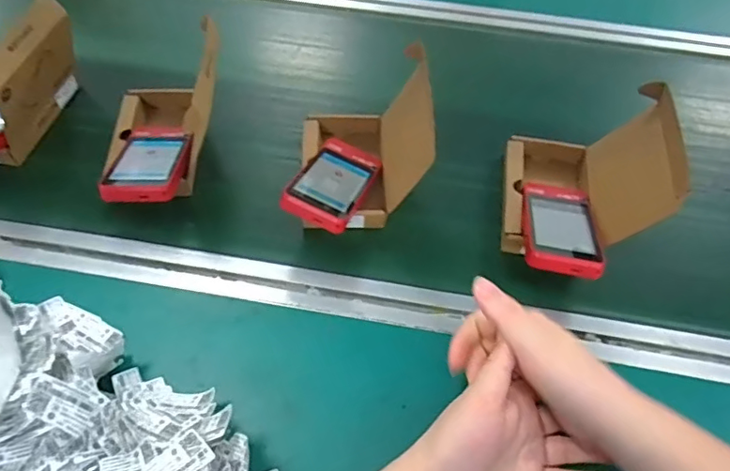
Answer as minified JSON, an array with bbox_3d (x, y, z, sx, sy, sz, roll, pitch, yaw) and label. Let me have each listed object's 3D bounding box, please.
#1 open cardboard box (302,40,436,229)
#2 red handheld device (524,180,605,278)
[{"bbox_3d":[-0.001,-0.096,0.521,0.123,0.100,0.148,-2,53,-2],"label":"open cardboard box"},{"bbox_3d":[0.177,-0.011,0.488,0.063,0.018,0.129,12,39,4],"label":"red handheld device"}]

